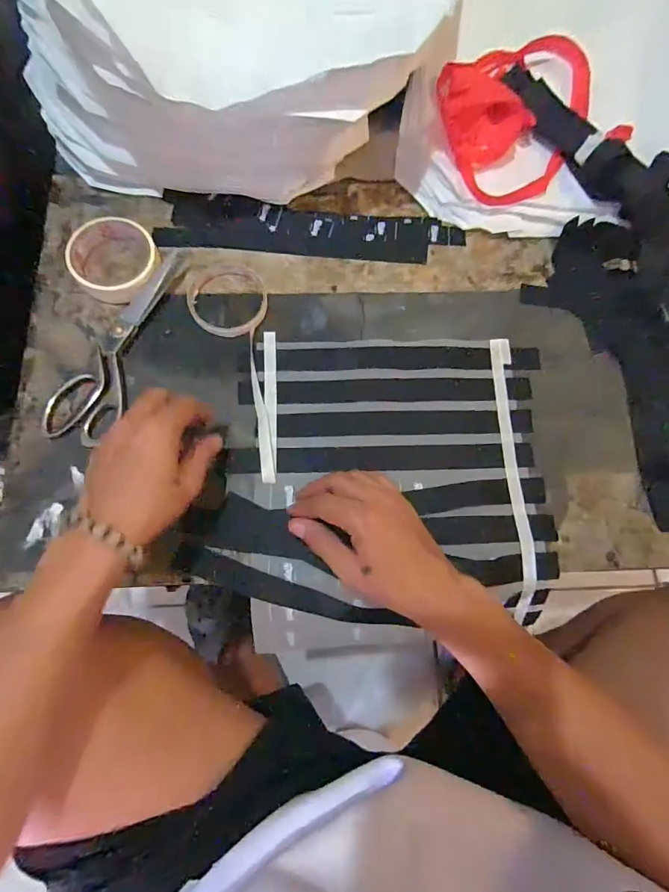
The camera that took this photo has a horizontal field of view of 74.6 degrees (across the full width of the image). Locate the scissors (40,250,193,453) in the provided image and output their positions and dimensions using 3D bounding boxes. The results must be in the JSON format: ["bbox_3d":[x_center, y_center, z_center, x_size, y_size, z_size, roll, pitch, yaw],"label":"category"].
[{"bbox_3d":[-0.211,-0.106,0.454,0.061,0.017,0.233,28,76,6],"label":"scissors"}]

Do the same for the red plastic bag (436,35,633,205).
[{"bbox_3d":[0.214,-0.384,0.503,0.197,0.041,0.184,-25,77,-8],"label":"red plastic bag"}]

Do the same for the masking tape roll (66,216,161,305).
[{"bbox_3d":[-0.240,-0.201,0.468,0.094,0.025,0.095,0,75,-2],"label":"masking tape roll"}]

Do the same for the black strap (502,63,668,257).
[{"bbox_3d":[0.319,-0.321,0.497,0.065,0.034,0.329,-34,79,-10],"label":"black strap"}]

